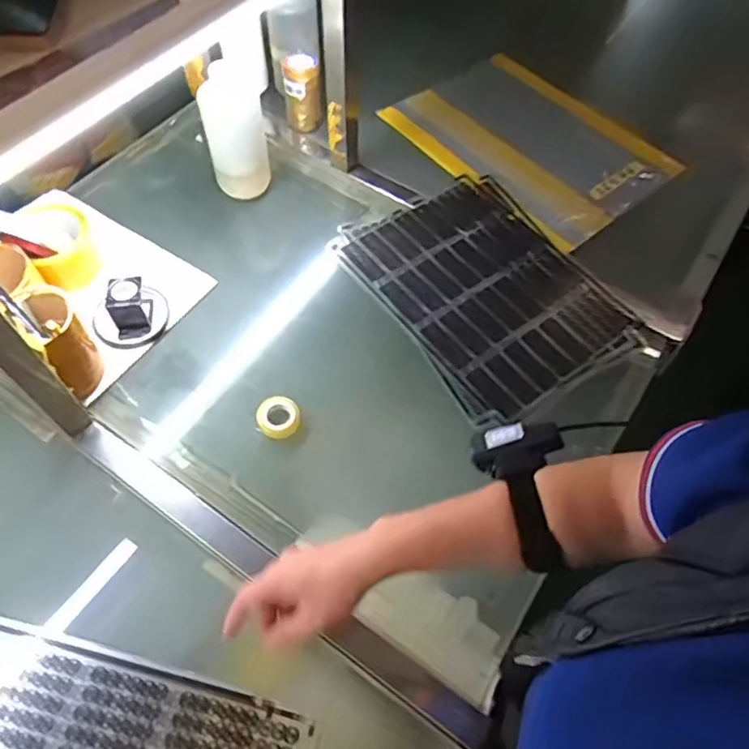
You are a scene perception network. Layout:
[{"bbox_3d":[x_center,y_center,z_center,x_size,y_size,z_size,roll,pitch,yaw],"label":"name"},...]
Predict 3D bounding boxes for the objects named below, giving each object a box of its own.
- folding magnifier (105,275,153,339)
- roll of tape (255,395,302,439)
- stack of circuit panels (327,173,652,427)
[{"bbox_3d":[-0.276,-0.079,0.657,0.037,0.046,0.053,-10,60,-8],"label":"folding magnifier"},{"bbox_3d":[-0.102,0.045,0.614,0.043,0.017,0.045,1,59,-2],"label":"roll of tape"},{"bbox_3d":[0.135,-0.113,0.730,0.254,0.013,0.340,-29,65,-18],"label":"stack of circuit panels"}]

